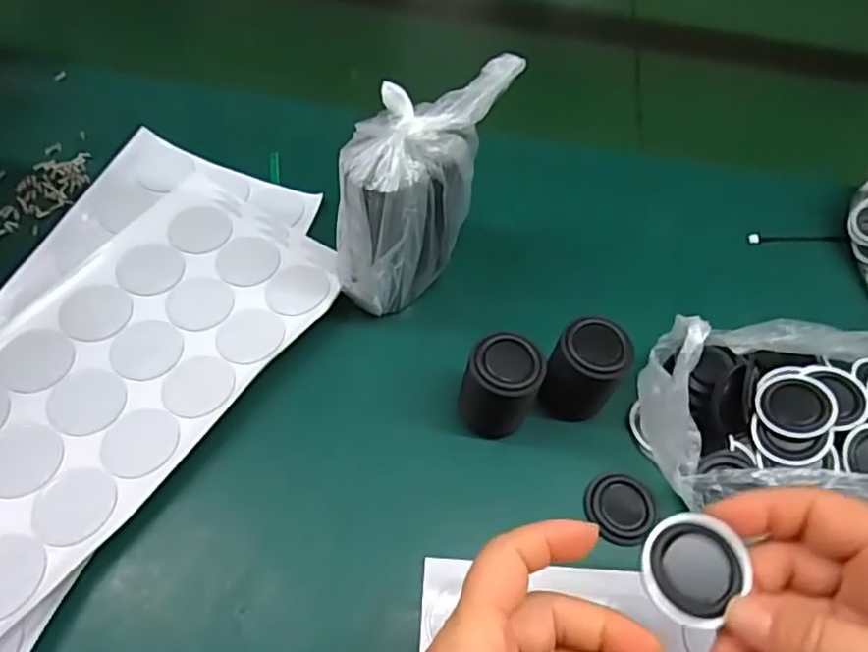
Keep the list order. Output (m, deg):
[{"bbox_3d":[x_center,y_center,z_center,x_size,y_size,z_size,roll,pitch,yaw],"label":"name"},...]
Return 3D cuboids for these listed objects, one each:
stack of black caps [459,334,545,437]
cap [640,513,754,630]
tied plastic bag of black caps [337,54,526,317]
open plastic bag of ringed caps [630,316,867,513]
[{"bbox_3d":[0.035,0.035,0.355,0.040,0.064,0.036,19,57,7],"label":"stack of black caps"},{"bbox_3d":[0.099,0.092,0.244,0.037,0.009,0.039,2,59,-4],"label":"cap"},{"bbox_3d":[-0.009,-0.075,0.369,0.056,0.122,0.112,28,59,12],"label":"tied plastic bag of black caps"},{"bbox_3d":[0.208,0.035,0.348,0.188,0.074,0.122,8,57,0],"label":"open plastic bag of ringed caps"}]

